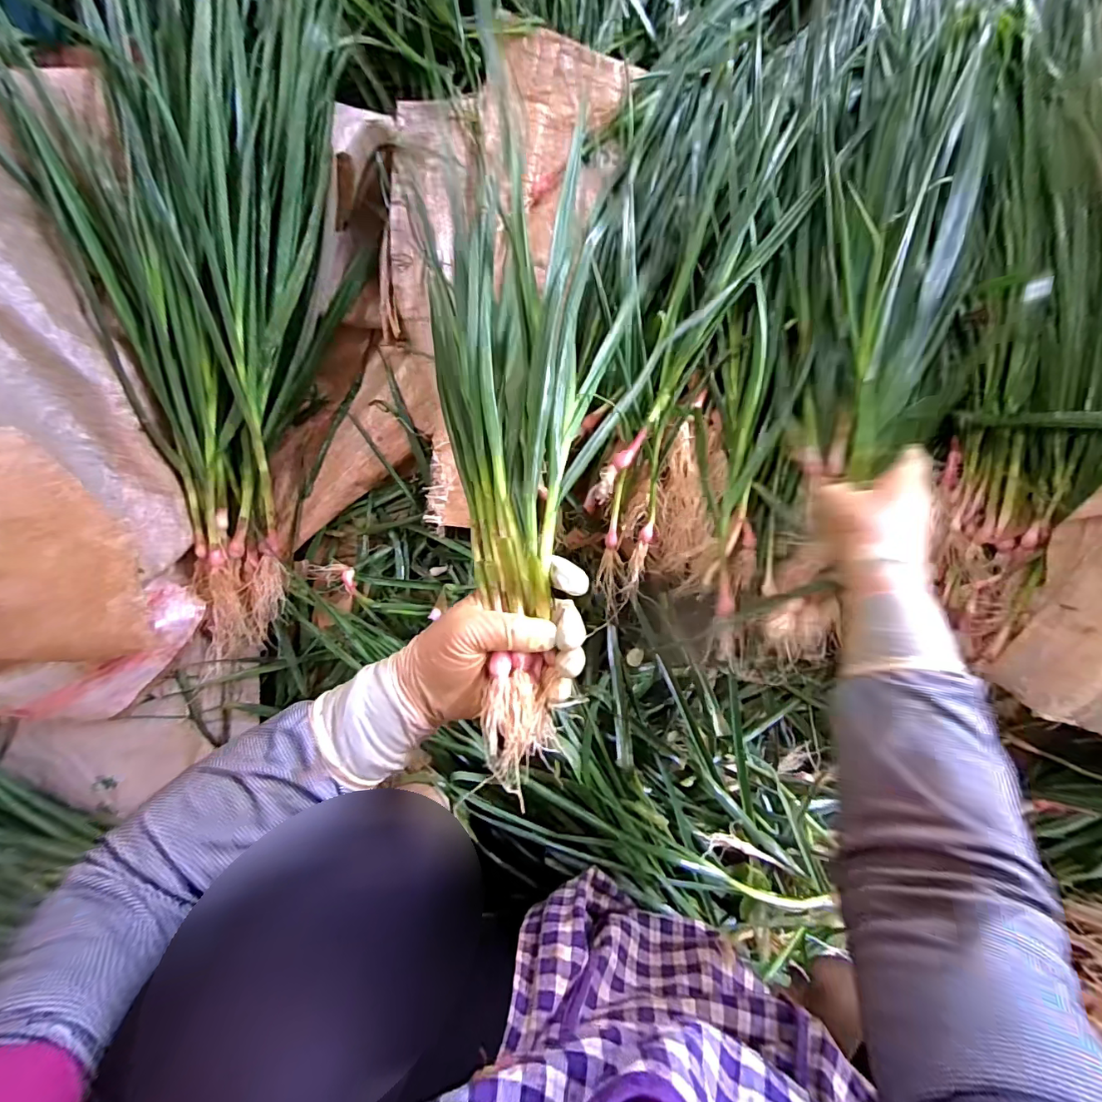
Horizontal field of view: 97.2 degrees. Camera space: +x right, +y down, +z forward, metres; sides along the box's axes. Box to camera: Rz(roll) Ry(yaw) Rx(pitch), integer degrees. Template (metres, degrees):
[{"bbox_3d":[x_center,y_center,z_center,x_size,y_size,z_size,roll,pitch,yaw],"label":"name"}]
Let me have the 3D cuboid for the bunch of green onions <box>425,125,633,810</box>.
[{"bbox_3d":[-0.023,-0.072,0.330,0.126,0.053,0.409,1,75,-3],"label":"bunch of green onions"}]

